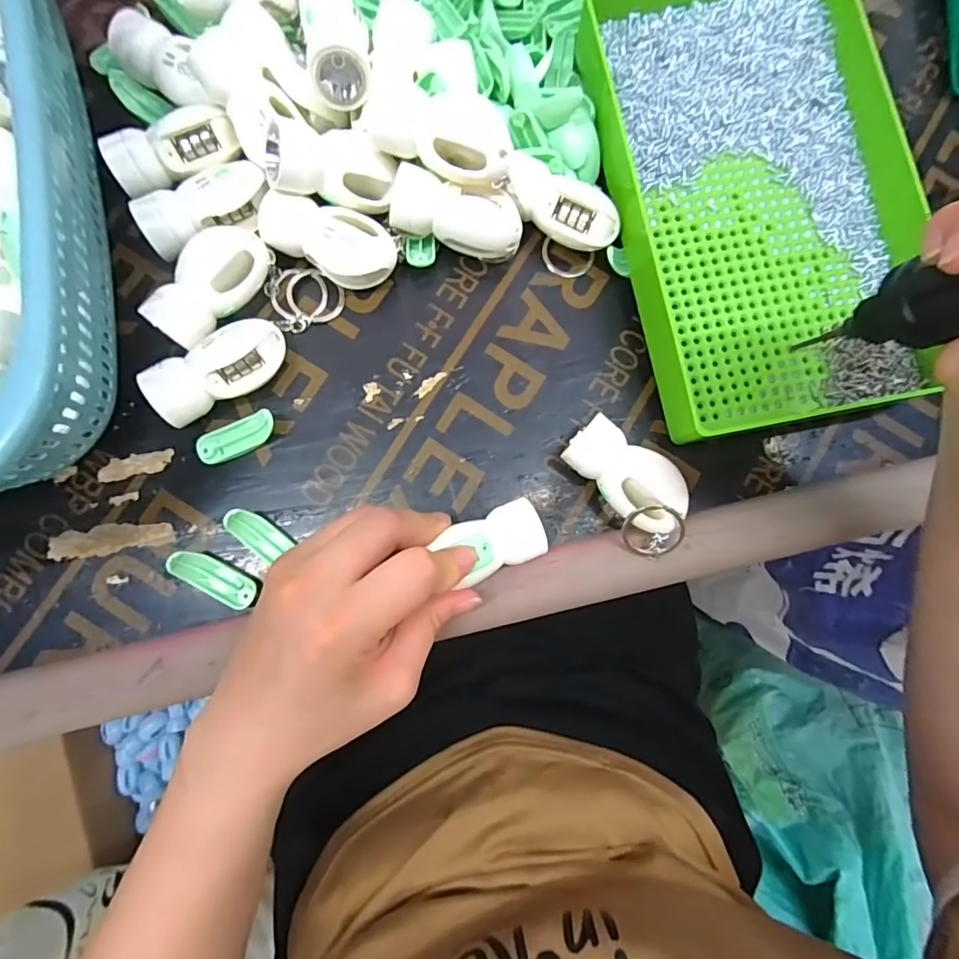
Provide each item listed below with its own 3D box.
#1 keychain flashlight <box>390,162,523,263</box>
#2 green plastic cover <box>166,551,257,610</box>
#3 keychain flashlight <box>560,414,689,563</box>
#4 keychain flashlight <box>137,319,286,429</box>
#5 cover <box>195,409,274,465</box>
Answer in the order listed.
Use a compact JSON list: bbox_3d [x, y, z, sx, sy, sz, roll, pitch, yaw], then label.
[{"bbox_3d":[-0.012,-0.135,0.262,0.066,0.021,0.027,12,82,-14],"label":"keychain flashlight"},{"bbox_3d":[-0.131,0.048,0.250,0.042,0.007,0.014,41,81,-27],"label":"green plastic cover"},{"bbox_3d":[0.077,0.002,0.259,0.040,0.027,0.072,-36,86,-7],"label":"keychain flashlight"},{"bbox_3d":[-0.127,-0.055,0.250,0.066,0.022,0.028,-35,86,-7],"label":"keychain flashlight"},{"bbox_3d":[-0.122,-0.022,0.257,0.041,0.013,0.016,-25,85,-6],"label":"cover"}]

